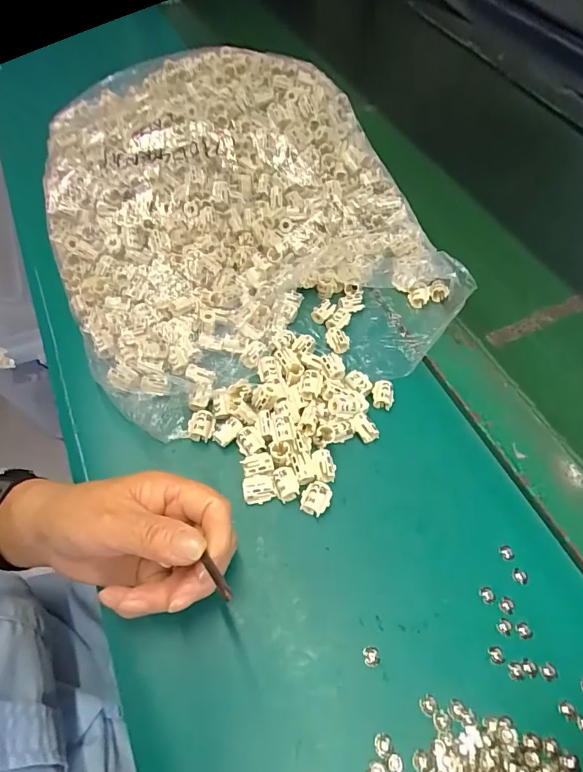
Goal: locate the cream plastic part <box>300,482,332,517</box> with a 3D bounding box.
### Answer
[{"bbox_3d":[0.018,0.081,0.323,0.020,0.012,0.022,20,59,9],"label":"cream plastic part"}]

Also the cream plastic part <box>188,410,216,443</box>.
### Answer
[{"bbox_3d":[-0.070,0.030,0.347,0.020,0.011,0.022,0,58,-4],"label":"cream plastic part"}]

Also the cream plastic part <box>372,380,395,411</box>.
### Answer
[{"bbox_3d":[0.077,0.007,0.375,0.019,0.010,0.023,10,58,2],"label":"cream plastic part"}]

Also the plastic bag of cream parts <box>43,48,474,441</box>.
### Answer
[{"bbox_3d":[-0.056,-0.177,0.436,0.336,0.089,0.408,-17,61,-14],"label":"plastic bag of cream parts"}]

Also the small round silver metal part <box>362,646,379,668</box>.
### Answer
[{"bbox_3d":[0.050,0.168,0.276,0.010,0.004,0.011,-1,58,-5],"label":"small round silver metal part"}]

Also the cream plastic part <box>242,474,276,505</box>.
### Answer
[{"bbox_3d":[-0.024,0.075,0.322,0.022,0.013,0.017,-12,59,-11],"label":"cream plastic part"}]

